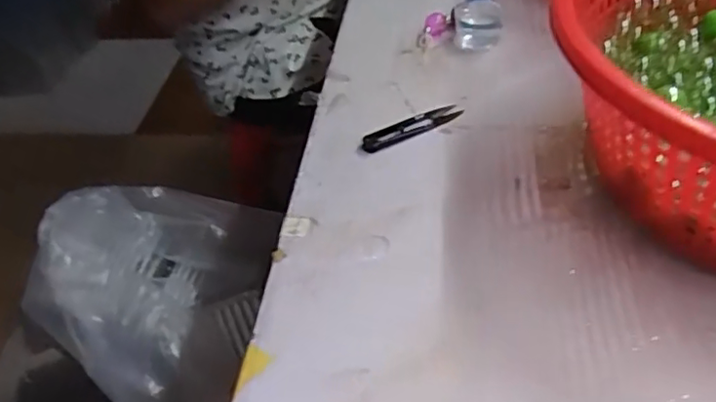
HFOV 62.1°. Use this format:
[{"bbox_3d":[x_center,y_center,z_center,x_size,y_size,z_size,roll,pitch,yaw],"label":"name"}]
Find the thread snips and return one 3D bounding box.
[{"bbox_3d":[0.050,-0.066,0.540,0.100,0.016,0.022,-22,44,-15],"label":"thread snips"}]

